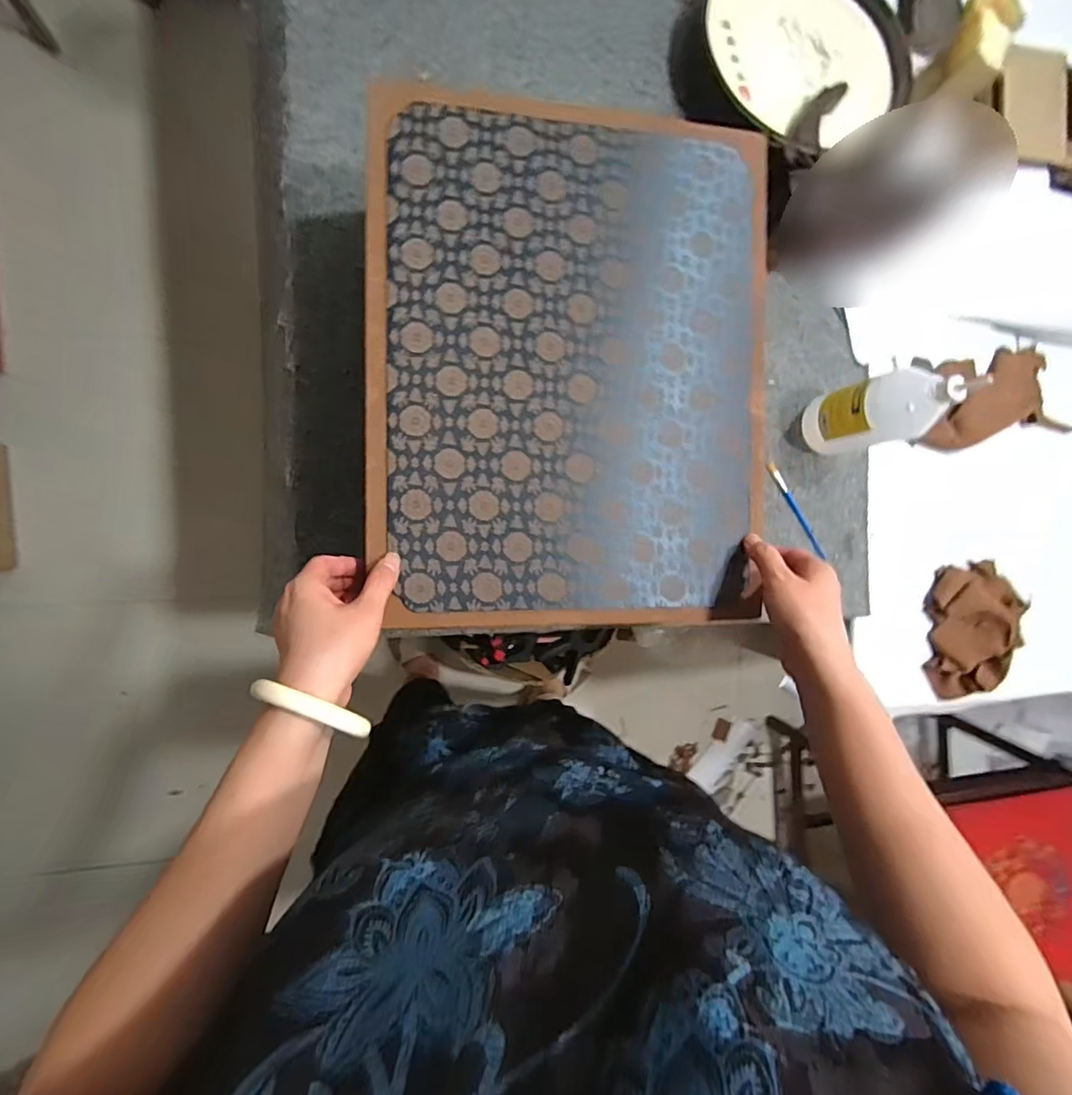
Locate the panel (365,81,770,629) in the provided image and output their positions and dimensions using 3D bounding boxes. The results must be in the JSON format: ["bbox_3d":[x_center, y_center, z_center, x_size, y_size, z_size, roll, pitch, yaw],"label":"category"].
[{"bbox_3d":[0.036,-0.154,0.454,0.344,0.010,0.435,0,90,-8],"label":"panel"}]

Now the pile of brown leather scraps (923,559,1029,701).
[{"bbox_3d":[0.635,0.120,0.751,0.136,0.058,0.188,-6,91,-8],"label":"pile of brown leather scraps"}]

